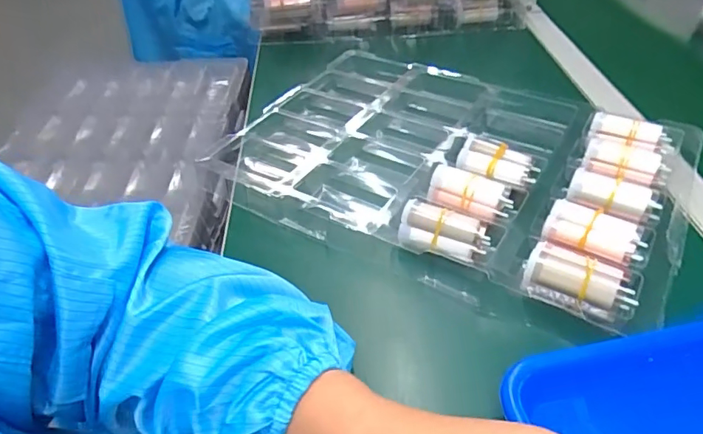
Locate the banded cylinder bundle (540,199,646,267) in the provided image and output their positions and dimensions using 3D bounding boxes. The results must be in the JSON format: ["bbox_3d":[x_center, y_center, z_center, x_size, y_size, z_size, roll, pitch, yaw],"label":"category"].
[{"bbox_3d":[0.184,0.010,0.385,0.070,0.016,0.034,18,46,22],"label":"banded cylinder bundle"}]

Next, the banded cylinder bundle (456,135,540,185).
[{"bbox_3d":[0.132,-0.049,0.462,0.069,0.025,0.035,16,45,20],"label":"banded cylinder bundle"}]

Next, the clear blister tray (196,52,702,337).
[{"bbox_3d":[0.089,-0.067,0.504,0.427,0.043,0.309,22,47,25],"label":"clear blister tray"}]

